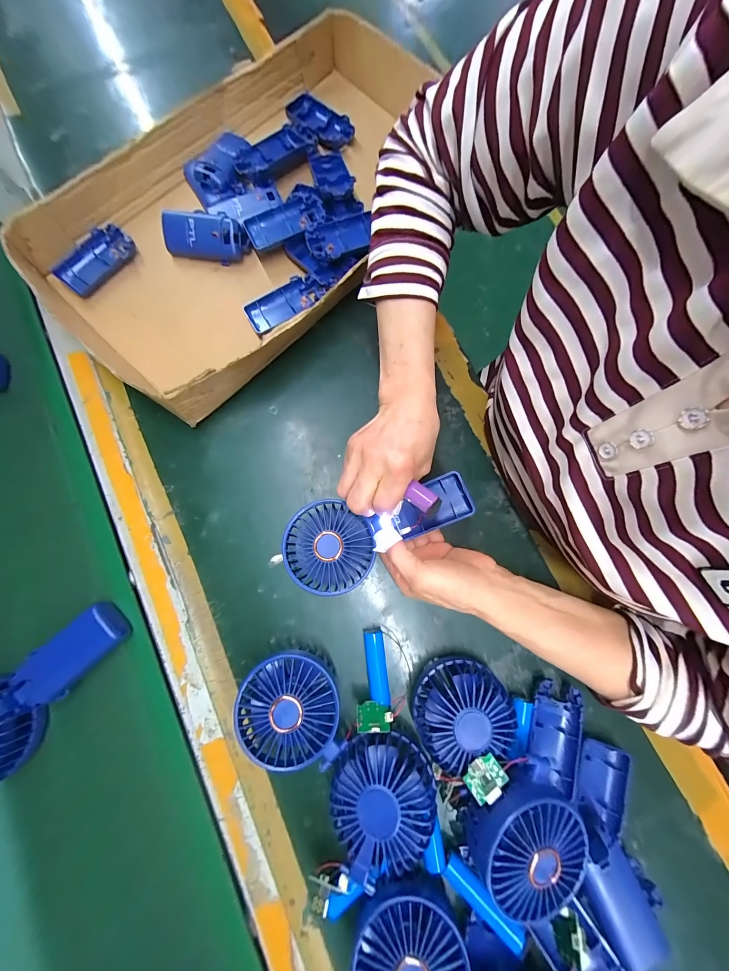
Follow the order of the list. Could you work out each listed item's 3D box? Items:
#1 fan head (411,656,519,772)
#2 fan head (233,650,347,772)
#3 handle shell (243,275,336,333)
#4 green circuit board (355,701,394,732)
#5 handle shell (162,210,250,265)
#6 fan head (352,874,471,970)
[{"bbox_3d":[0.087,0.202,0.285,0.084,0.048,0.079,-17,80,-4],"label":"fan head"},{"bbox_3d":[-0.065,0.197,0.282,0.086,0.045,0.094,-5,80,-2],"label":"fan head"},{"bbox_3d":[-0.087,-0.219,0.374,0.109,0.016,0.036,-31,82,-6],"label":"handle shell"},{"bbox_3d":[0.009,0.203,0.277,0.031,0.007,0.022,9,47,-14],"label":"green circuit board"},{"bbox_3d":[-0.190,-0.300,0.378,0.098,0.024,0.050,10,112,1],"label":"handle shell"},{"bbox_3d":[0.034,0.358,0.237,0.081,0.029,0.083,0,80,-1],"label":"fan head"}]

